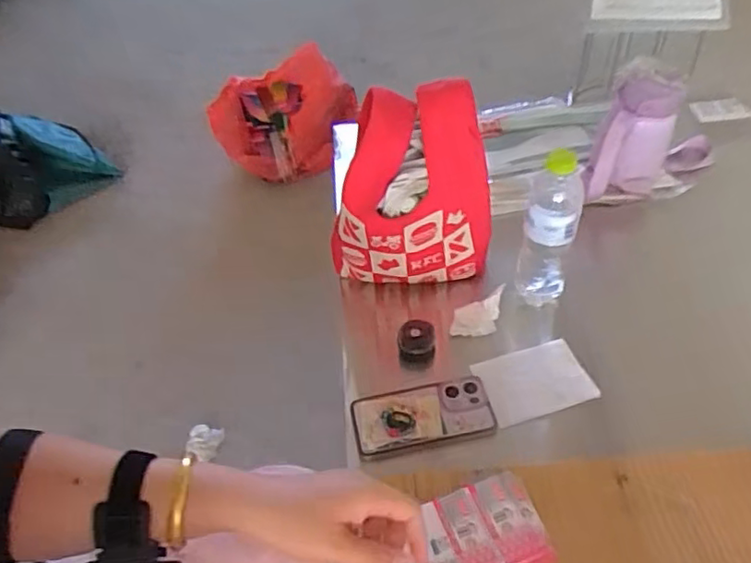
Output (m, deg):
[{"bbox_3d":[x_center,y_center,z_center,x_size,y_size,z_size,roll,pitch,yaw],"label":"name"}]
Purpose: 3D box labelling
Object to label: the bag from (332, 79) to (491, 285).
[{"bbox_3d":[0.051,-0.109,0.814,0.183,0.240,0.146,19,51,20],"label":"bag"}]

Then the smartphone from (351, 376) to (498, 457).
[{"bbox_3d":[0.056,0.154,0.728,0.162,0.017,0.078,-10,48,-5],"label":"smartphone"}]

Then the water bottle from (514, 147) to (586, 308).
[{"bbox_3d":[0.217,-0.068,0.780,0.065,0.224,0.070,8,49,11],"label":"water bottle"}]

